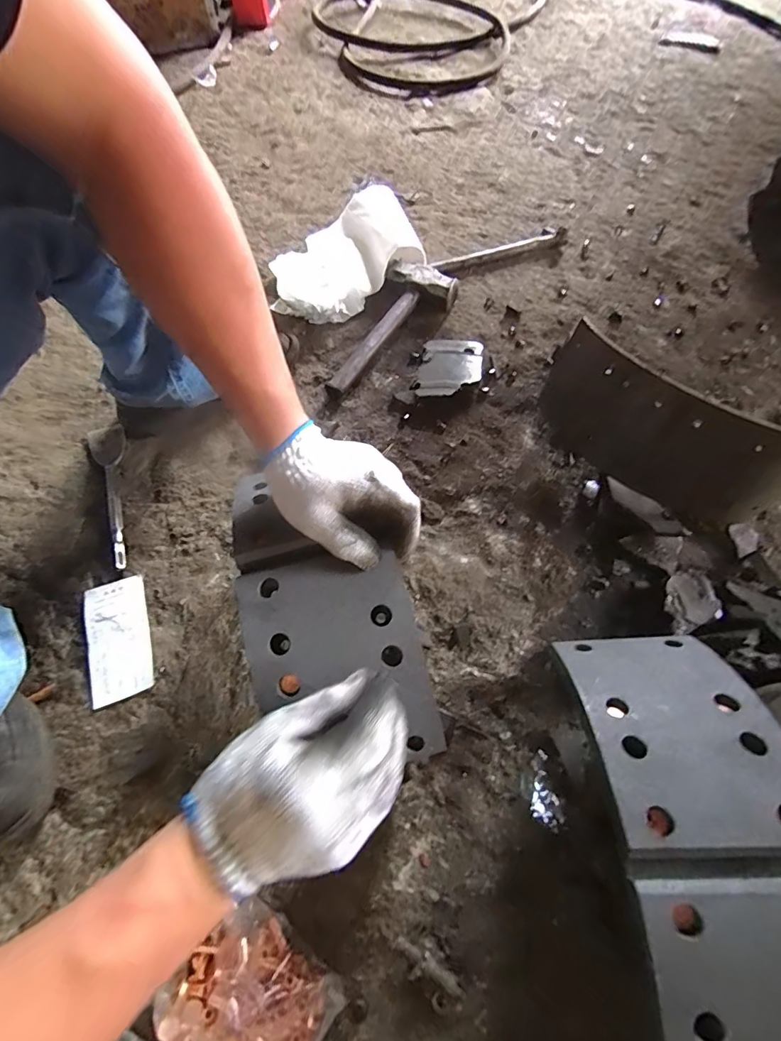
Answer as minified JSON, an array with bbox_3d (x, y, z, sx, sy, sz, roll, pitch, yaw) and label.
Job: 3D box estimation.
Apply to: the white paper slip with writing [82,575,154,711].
[{"bbox_3d":[-0.306,0.131,0.500,0.065,0.011,0.134,-19,64,-10],"label":"white paper slip with writing"}]

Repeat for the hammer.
[{"bbox_3d":[0.015,-0.317,0.720,0.122,0.054,0.312,20,64,10],"label":"hammer"}]

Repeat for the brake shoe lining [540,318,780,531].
[{"bbox_3d":[0.327,-0.112,0.554,0.318,0.142,0.101,37,68,18],"label":"brake shoe lining"}]

